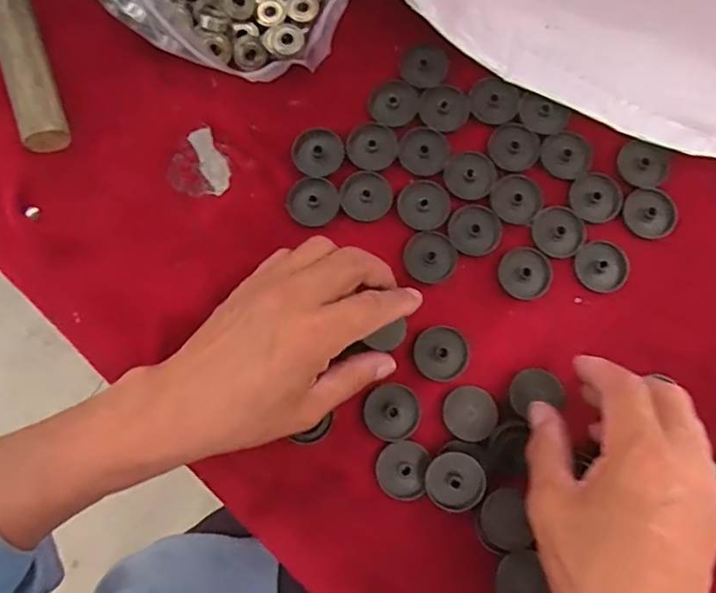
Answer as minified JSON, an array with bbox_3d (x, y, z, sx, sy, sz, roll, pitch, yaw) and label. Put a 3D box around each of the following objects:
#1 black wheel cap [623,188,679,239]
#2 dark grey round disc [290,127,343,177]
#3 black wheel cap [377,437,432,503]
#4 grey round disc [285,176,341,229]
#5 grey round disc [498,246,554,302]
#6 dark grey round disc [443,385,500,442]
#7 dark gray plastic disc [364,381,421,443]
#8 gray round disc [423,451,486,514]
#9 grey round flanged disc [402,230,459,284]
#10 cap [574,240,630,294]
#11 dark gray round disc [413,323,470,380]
[{"bbox_3d":[0.189,-0.054,0.369,0.033,0.004,0.032,0,79,-1],"label":"black wheel cap"},{"bbox_3d":[-0.026,-0.095,0.375,0.033,0.004,0.032,0,79,-1],"label":"dark grey round disc"},{"bbox_3d":[0.027,0.103,0.341,0.030,0.004,0.033,0,79,-1],"label":"black wheel cap"},{"bbox_3d":[-0.029,-0.061,0.367,0.033,0.004,0.032,0,79,-1],"label":"grey round disc"},{"bbox_3d":[0.106,-0.015,0.362,0.033,0.004,0.033,0,79,-1],"label":"grey round disc"},{"bbox_3d":[0.067,0.070,0.344,0.031,0.007,0.031,0,79,-1],"label":"dark grey round disc"},{"bbox_3d":[0.021,0.069,0.345,0.032,0.004,0.033,0,79,-1],"label":"dark gray plastic disc"},{"bbox_3d":[0.056,0.108,0.335,0.033,0.010,0.032,0,79,-1],"label":"gray round disc"},{"bbox_3d":[0.046,-0.025,0.363,0.033,0.004,0.033,0,79,-1],"label":"grey round flanged disc"},{"bbox_3d":[0.155,-0.020,0.363,0.032,0.004,0.033,0,79,-1],"label":"cap"},{"bbox_3d":[0.051,0.034,0.351,0.033,0.004,0.033,0,79,-1],"label":"dark gray round disc"}]

